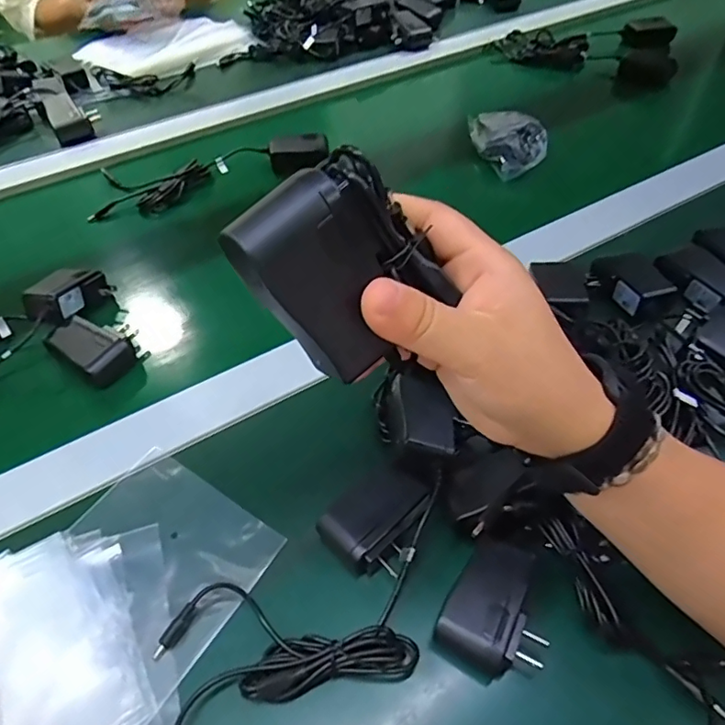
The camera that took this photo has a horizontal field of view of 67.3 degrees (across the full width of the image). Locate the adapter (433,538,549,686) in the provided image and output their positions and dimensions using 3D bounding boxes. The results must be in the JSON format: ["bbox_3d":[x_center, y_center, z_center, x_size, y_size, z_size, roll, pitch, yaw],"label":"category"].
[{"bbox_3d":[0.082,0.149,0.326,0.057,0.026,0.074,30,56,21],"label":"adapter"}]

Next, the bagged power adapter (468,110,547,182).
[{"bbox_3d":[0.176,-0.276,0.667,0.059,0.056,0.123,-10,52,-9],"label":"bagged power adapter"}]

